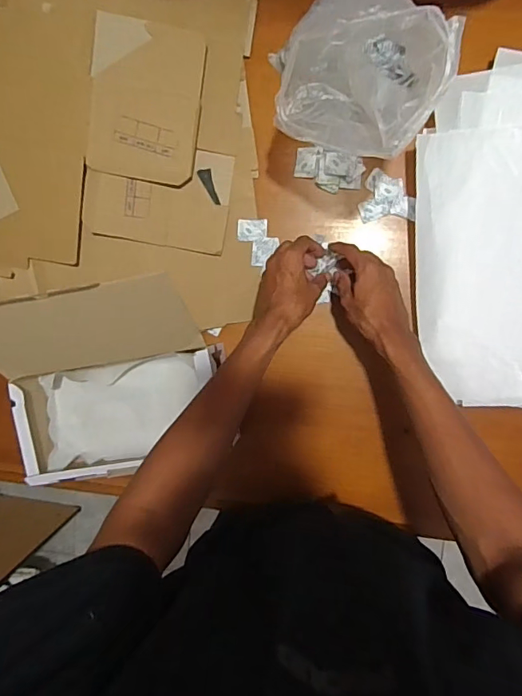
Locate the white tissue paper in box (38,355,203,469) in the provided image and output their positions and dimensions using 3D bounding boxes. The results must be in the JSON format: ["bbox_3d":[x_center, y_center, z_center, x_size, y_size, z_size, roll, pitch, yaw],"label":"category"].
[{"bbox_3d":[-0.206,0.094,0.715,0.234,0.033,0.140,-9,96,7],"label":"white tissue paper in box"}]

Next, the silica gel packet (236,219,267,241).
[{"bbox_3d":[-0.012,-0.166,0.662,0.041,0.005,0.031,1,97,6],"label":"silica gel packet"}]

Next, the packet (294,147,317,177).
[{"bbox_3d":[0.063,-0.256,0.648,0.030,0.005,0.039,9,102,19],"label":"packet"}]

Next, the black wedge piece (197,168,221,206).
[{"bbox_3d":[-0.072,-0.221,0.647,0.019,0.004,0.050,-21,101,-23],"label":"black wedge piece"}]

